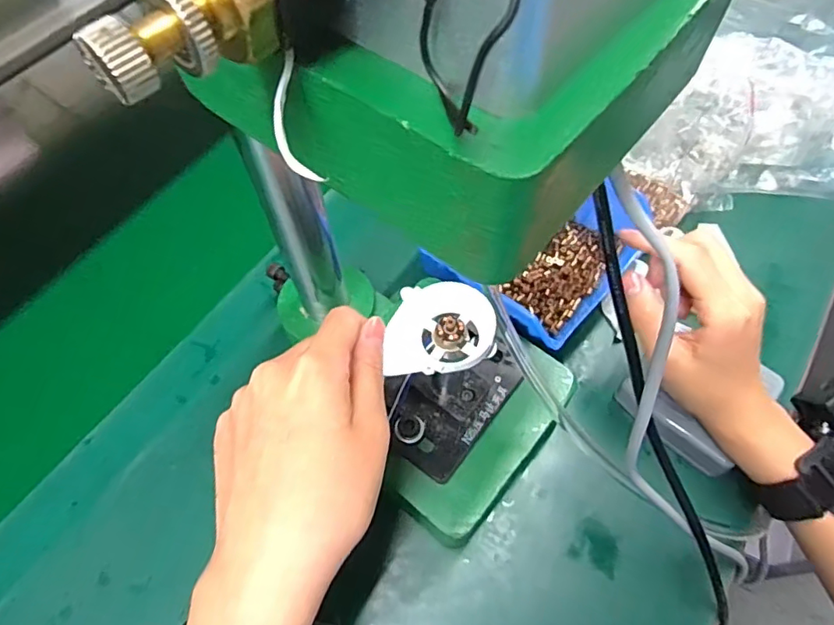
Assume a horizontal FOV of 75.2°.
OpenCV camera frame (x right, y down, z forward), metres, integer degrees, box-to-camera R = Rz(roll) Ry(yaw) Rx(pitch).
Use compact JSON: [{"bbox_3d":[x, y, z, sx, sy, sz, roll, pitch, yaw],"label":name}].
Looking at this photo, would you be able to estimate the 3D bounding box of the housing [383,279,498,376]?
[{"bbox_3d":[0.012,0.008,0.266,0.052,0.013,0.048,-2,60,0],"label":"housing"}]

